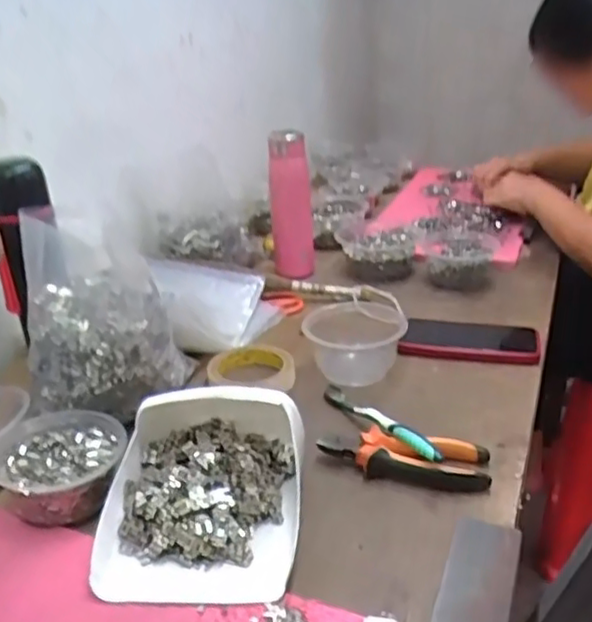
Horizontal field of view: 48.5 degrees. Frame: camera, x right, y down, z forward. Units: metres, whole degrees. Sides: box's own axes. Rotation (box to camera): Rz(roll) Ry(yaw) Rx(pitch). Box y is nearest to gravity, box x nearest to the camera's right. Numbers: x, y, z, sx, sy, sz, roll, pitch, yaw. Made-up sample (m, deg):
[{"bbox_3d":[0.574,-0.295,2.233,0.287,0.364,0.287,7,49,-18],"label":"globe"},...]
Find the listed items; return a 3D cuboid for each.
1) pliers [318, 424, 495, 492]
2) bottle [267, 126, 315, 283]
[{"bbox_3d":[0.096,0.131,0.594,0.149,0.024,0.052,6,27,16],"label":"pliers"},{"bbox_3d":[-0.007,-0.160,1.013,0.062,0.233,0.056,-5,24,-3],"label":"bottle"}]

